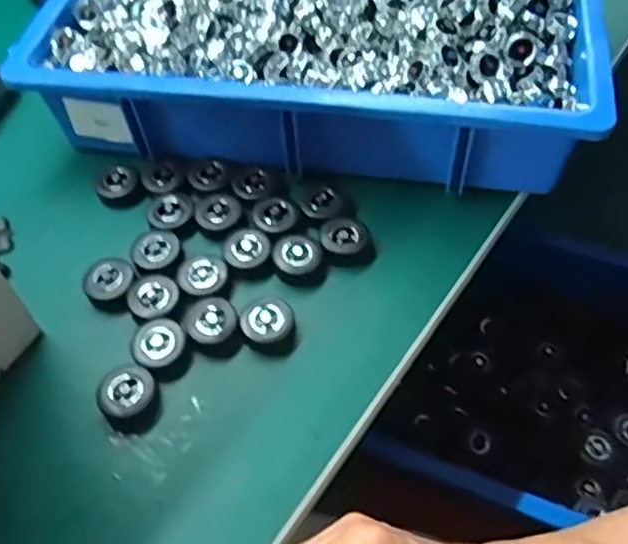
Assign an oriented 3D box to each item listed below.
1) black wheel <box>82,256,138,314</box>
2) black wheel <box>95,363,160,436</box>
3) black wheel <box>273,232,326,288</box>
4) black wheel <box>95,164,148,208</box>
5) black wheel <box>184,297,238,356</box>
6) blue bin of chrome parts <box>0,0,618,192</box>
[{"bbox_3d":[-0.149,0.010,0.489,0.037,0.024,0.035,-1,57,1],"label":"black wheel"},{"bbox_3d":[-0.122,0.083,0.437,0.037,0.017,0.043,-38,64,-21],"label":"black wheel"},{"bbox_3d":[-0.012,-0.010,0.497,0.035,0.021,0.037,-1,57,1],"label":"black wheel"},{"bbox_3d":[-0.160,-0.070,0.546,0.036,0.021,0.032,-27,60,-16],"label":"black wheel"},{"bbox_3d":[-0.072,0.037,0.467,0.034,0.018,0.037,-1,57,1],"label":"black wheel"},{"bbox_3d":[0.006,-0.225,0.575,0.438,0.104,0.293,8,57,7],"label":"blue bin of chrome parts"}]

